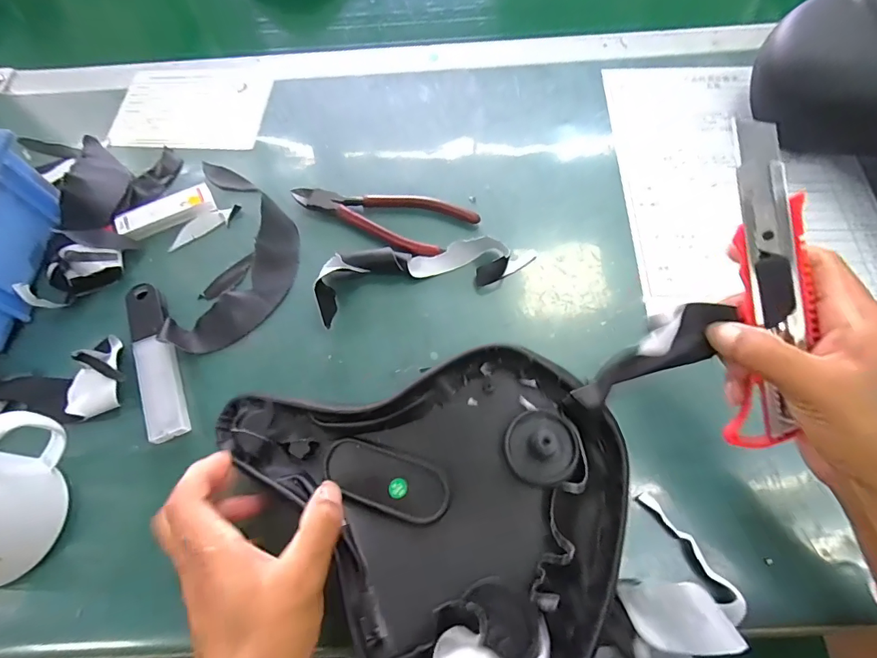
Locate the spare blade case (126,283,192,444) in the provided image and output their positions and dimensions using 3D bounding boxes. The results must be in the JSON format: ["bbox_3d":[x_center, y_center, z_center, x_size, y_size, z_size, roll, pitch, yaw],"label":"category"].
[{"bbox_3d":[-0.212,0.021,0.329,0.028,0.010,0.129,-24,67,-8],"label":"spare blade case"}]

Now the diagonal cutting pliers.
[{"bbox_3d":[-0.051,-0.098,0.377,0.157,0.008,0.055,20,68,11],"label":"diagonal cutting pliers"}]

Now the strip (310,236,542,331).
[{"bbox_3d":[-0.010,-0.049,0.348,0.173,0.023,0.050,-14,66,-4],"label":"strip"}]

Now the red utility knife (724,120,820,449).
[{"bbox_3d":[0.173,-0.020,0.229,0.031,0.019,0.167,-6,96,-1],"label":"red utility knife"}]

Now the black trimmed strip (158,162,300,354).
[{"bbox_3d":[-0.163,-0.070,0.362,0.090,0.014,0.182,-3,66,1],"label":"black trimmed strip"}]

